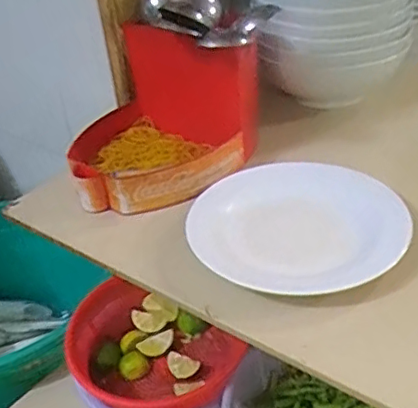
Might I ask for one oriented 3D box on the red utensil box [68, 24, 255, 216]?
[{"bbox_3d":[-0.056,-0.092,0.617,0.173,0.114,0.189,10,38,21],"label":"red utensil box"}]

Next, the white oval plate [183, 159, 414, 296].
[{"bbox_3d":[0.080,0.021,0.527,0.181,0.025,0.181,-16,37,-14],"label":"white oval plate"}]

